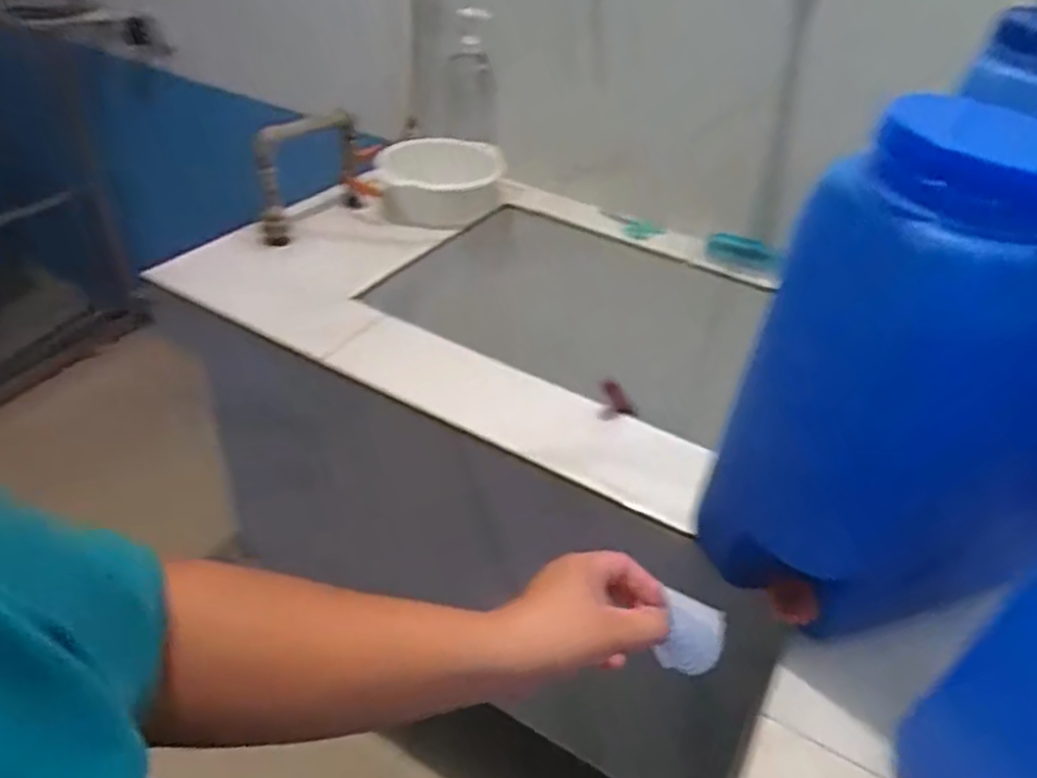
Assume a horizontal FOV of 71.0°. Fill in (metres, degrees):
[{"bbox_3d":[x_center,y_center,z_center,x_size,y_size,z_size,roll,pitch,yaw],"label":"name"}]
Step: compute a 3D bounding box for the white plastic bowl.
[{"bbox_3d":[-0.134,-0.362,1.253,0.203,0.094,0.186,3,38,-2],"label":"white plastic bowl"}]

